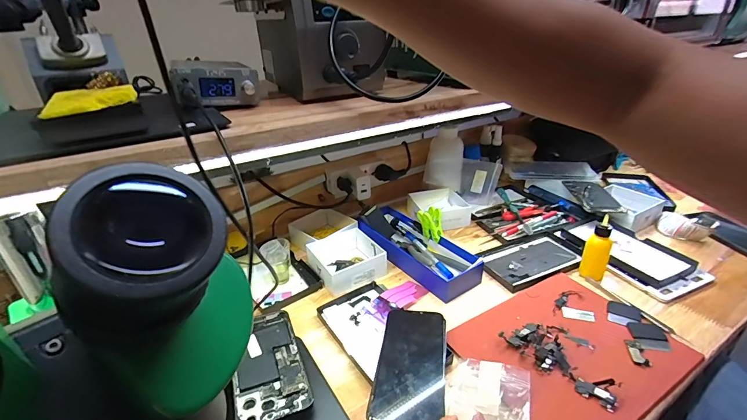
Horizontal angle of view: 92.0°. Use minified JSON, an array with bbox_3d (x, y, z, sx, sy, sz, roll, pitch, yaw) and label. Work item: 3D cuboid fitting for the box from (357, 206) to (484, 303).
[{"bbox_3d":[0.072,0.063,0.641,0.107,0.069,0.248,-25,45,-35],"label":"box"}]

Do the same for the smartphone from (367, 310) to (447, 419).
[{"bbox_3d":[0.045,0.179,0.425,0.078,0.009,0.160,2,31,11],"label":"smartphone"}]

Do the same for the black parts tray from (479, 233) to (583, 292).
[{"bbox_3d":[0.274,0.086,0.626,0.175,0.018,0.101,-13,30,-19],"label":"black parts tray"}]

